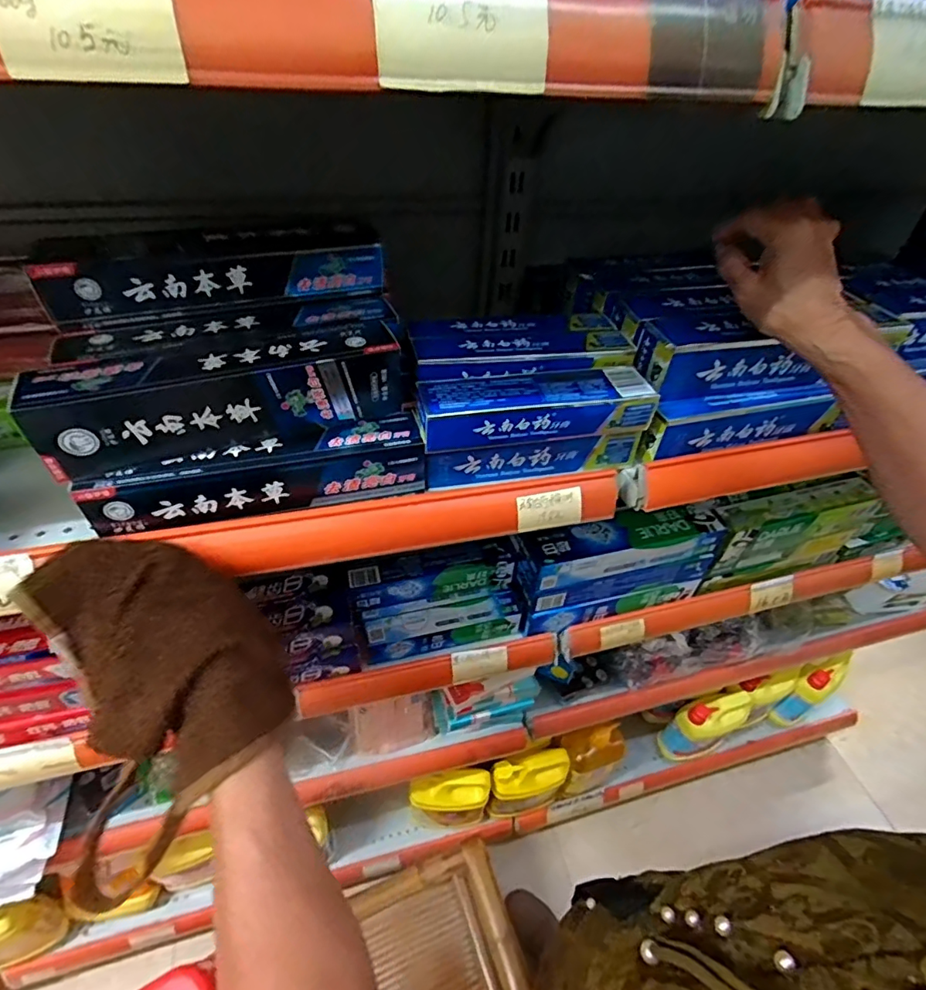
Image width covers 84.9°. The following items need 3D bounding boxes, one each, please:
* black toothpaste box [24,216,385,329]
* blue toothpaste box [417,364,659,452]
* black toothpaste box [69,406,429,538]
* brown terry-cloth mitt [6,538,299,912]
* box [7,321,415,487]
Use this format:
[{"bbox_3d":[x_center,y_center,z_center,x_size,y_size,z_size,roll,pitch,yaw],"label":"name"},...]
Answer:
[{"bbox_3d":[-0.177,-0.170,0.378,0.225,0.061,0.043,-16,48,-20],"label":"black toothpaste box"},{"bbox_3d":[0.058,-0.069,0.397,0.180,0.032,0.048,-9,46,-14],"label":"blue toothpaste box"},{"bbox_3d":[-0.139,-0.012,0.366,0.226,0.048,0.041,-14,47,-18],"label":"black toothpaste box"},{"bbox_3d":[-0.186,0.100,0.327,0.111,0.070,0.173,-39,75,-7],"label":"brown terry-cloth mitt"},{"bbox_3d":[-0.153,-0.070,0.352,0.240,0.056,0.054,-18,48,-22],"label":"box"}]

